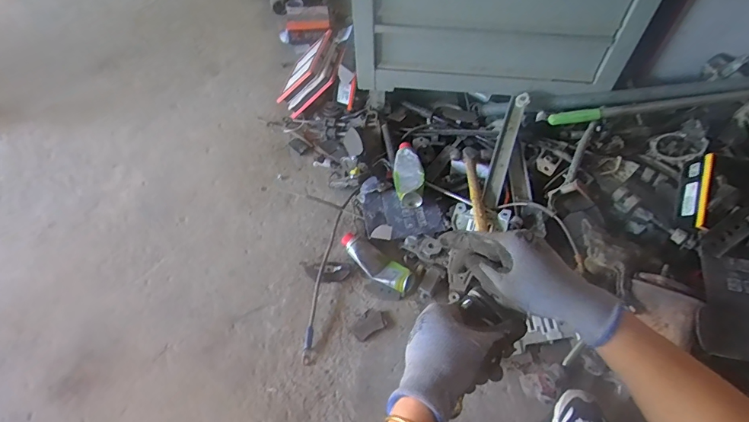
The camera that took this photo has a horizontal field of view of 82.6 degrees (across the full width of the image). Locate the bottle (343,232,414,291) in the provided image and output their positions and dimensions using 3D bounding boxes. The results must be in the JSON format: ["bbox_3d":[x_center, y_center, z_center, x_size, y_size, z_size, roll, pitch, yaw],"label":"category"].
[{"bbox_3d":[0.005,0.129,1.053,0.213,0.054,0.073,34,62,22],"label":"bottle"}]

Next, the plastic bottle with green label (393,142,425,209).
[{"bbox_3d":[0.090,-0.096,1.127,0.077,0.067,0.212,0,56,1],"label":"plastic bottle with green label"}]

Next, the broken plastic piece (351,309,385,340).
[{"bbox_3d":[-0.014,0.261,0.982,0.076,0.011,0.047,-27,60,-16],"label":"broken plastic piece"}]

